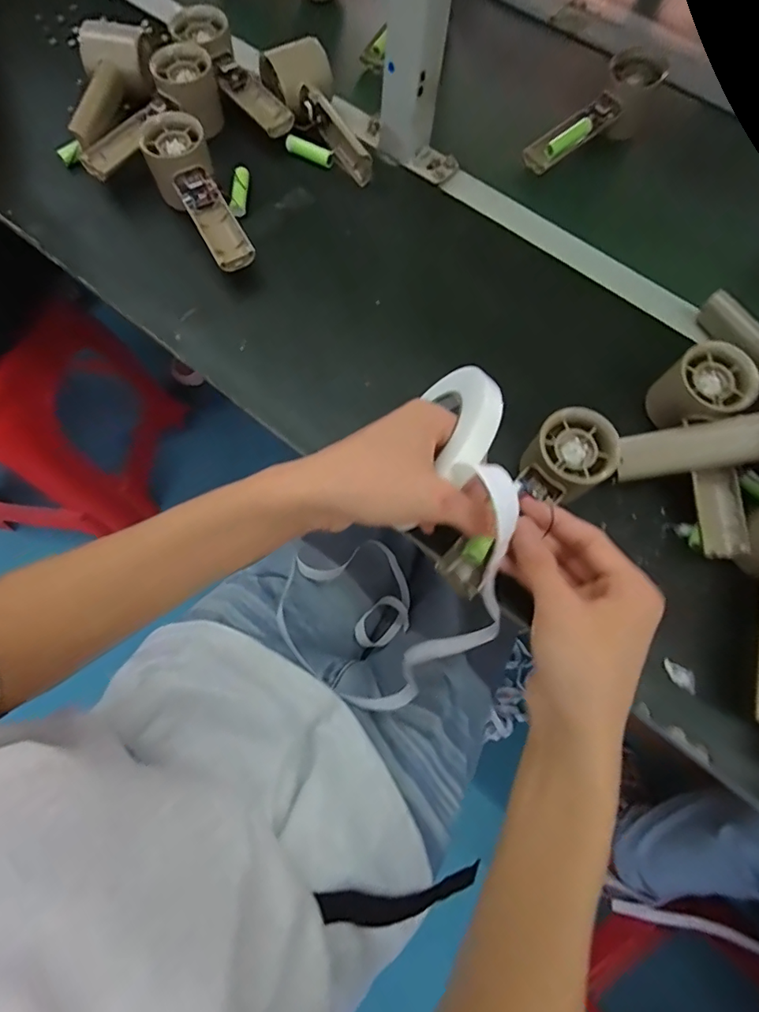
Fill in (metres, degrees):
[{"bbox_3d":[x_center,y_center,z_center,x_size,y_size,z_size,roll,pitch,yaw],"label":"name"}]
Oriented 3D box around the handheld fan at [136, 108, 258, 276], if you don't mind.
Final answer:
[{"bbox_3d":[-0.163,-0.277,0.438,0.054,0.053,0.154,-26,73,-11],"label":"handheld fan"}]

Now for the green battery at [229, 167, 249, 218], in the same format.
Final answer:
[{"bbox_3d":[-0.134,-0.303,0.467,0.013,0.012,0.048,9,89,1],"label":"green battery"}]

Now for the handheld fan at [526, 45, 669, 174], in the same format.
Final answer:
[{"bbox_3d":[0.220,-0.402,0.508,0.157,0.046,0.052,-36,75,1],"label":"handheld fan"}]

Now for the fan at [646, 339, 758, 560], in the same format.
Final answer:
[{"bbox_3d":[0.251,-0.044,0.380,0.066,0.058,0.163,-6,85,-5],"label":"fan"}]

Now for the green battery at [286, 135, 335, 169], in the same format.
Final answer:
[{"bbox_3d":[-0.071,-0.355,0.487,0.048,0.016,0.014,20,71,5],"label":"green battery"}]

